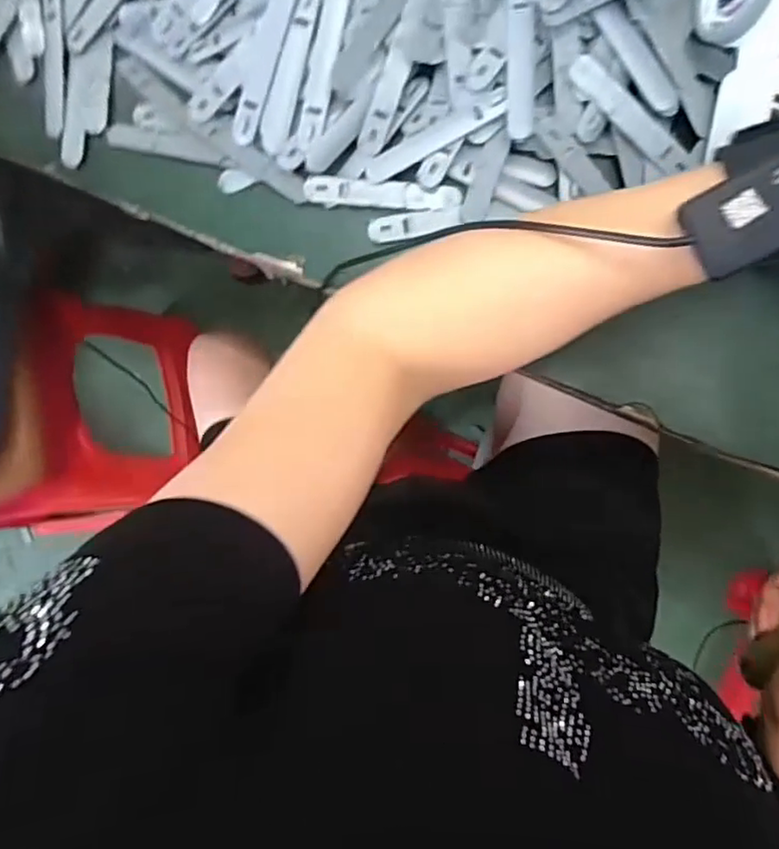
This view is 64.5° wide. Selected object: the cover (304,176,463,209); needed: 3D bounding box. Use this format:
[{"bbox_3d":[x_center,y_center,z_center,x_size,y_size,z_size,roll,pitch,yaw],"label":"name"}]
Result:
[{"bbox_3d":[-0.004,-0.141,0.377,0.092,0.010,0.016,3,88,6],"label":"cover"}]

